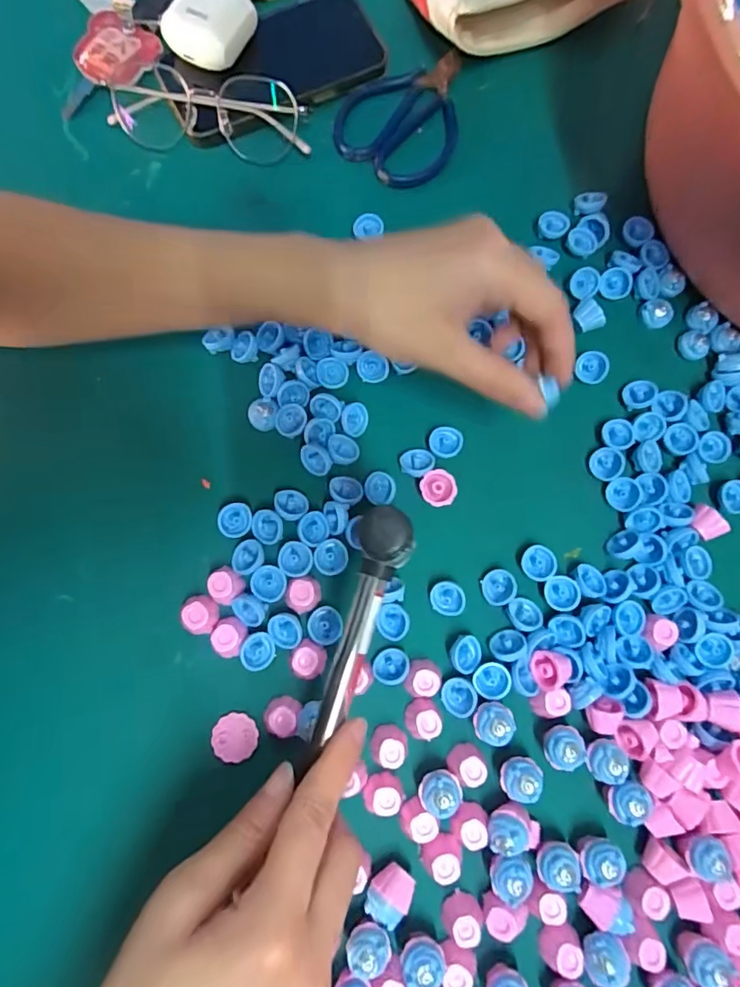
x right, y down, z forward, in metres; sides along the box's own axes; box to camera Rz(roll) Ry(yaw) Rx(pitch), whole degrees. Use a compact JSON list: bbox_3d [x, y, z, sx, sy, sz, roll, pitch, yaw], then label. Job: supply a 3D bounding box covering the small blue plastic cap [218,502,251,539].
[{"bbox_3d":[-0.076,0.015,0.291,0.017,0.008,0.018,0,77,-2],"label":"small blue plastic cap"}]

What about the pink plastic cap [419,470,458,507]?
[{"bbox_3d":[0.039,-0.002,0.299,0.020,0.011,0.021,0,77,-2],"label":"pink plastic cap"}]

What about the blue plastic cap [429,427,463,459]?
[{"bbox_3d":[0.044,-0.030,0.306,0.019,0.009,0.018,18,77,2],"label":"blue plastic cap"}]

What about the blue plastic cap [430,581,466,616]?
[{"bbox_3d":[0.043,0.059,0.288,0.018,0.007,0.018,0,77,-2],"label":"blue plastic cap"}]

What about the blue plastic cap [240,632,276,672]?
[{"bbox_3d":[-0.060,0.085,0.277,0.018,0.004,0.019,0,77,-2],"label":"blue plastic cap"}]

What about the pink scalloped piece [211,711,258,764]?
[{"bbox_3d":[-0.071,0.128,0.271,0.023,0.004,0.023,0,77,-2],"label":"pink scalloped piece"}]

